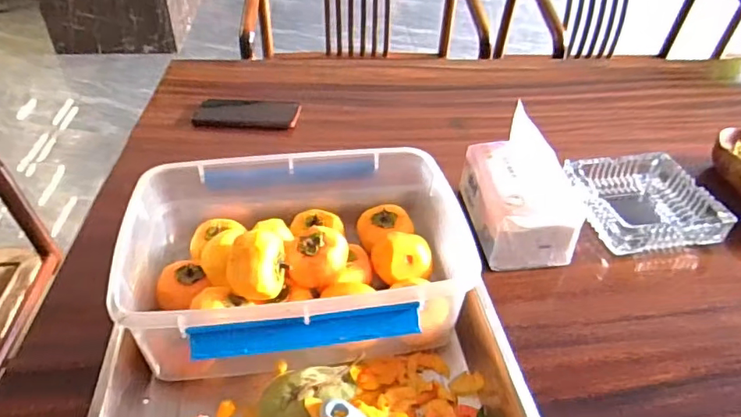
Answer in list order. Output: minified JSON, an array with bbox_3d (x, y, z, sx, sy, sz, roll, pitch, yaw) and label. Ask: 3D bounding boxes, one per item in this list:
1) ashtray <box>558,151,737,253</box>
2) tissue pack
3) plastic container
[{"bbox_3d":[0.344,-0.003,0.684,0.152,0.059,0.150,-4,40,-7],"label":"ashtray"},{"bbox_3d":[0.176,-0.015,0.632,0.102,0.135,0.146,-3,40,-5],"label":"tissue pack"},{"bbox_3d":[-0.071,0.038,0.535,0.311,0.104,0.258,-6,40,-9],"label":"plastic container"}]

